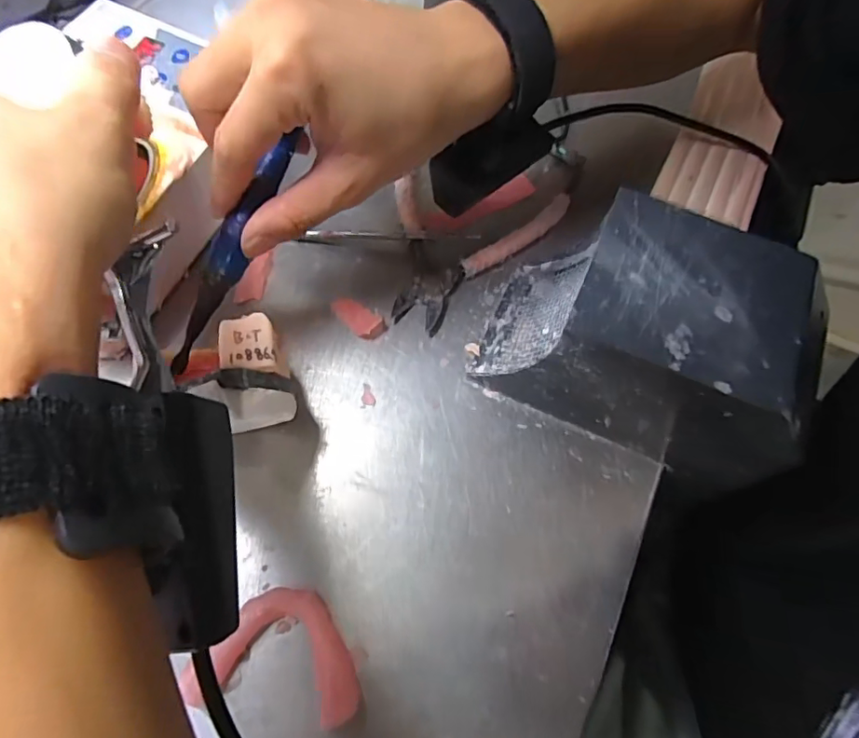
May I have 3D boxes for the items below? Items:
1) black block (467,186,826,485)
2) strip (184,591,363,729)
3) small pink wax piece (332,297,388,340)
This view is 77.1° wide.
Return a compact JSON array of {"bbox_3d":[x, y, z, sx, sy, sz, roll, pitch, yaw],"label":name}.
[{"bbox_3d":[0.103,-0.017,0.262,0.145,0.085,0.091,25,68,11],"label":"black block"},{"bbox_3d":[-0.065,0.120,0.231,0.074,0.019,0.047,5,65,2],"label":"strip"},{"bbox_3d":[-0.041,-0.030,0.307,0.033,0.005,0.016,38,71,15],"label":"small pink wax piece"}]

